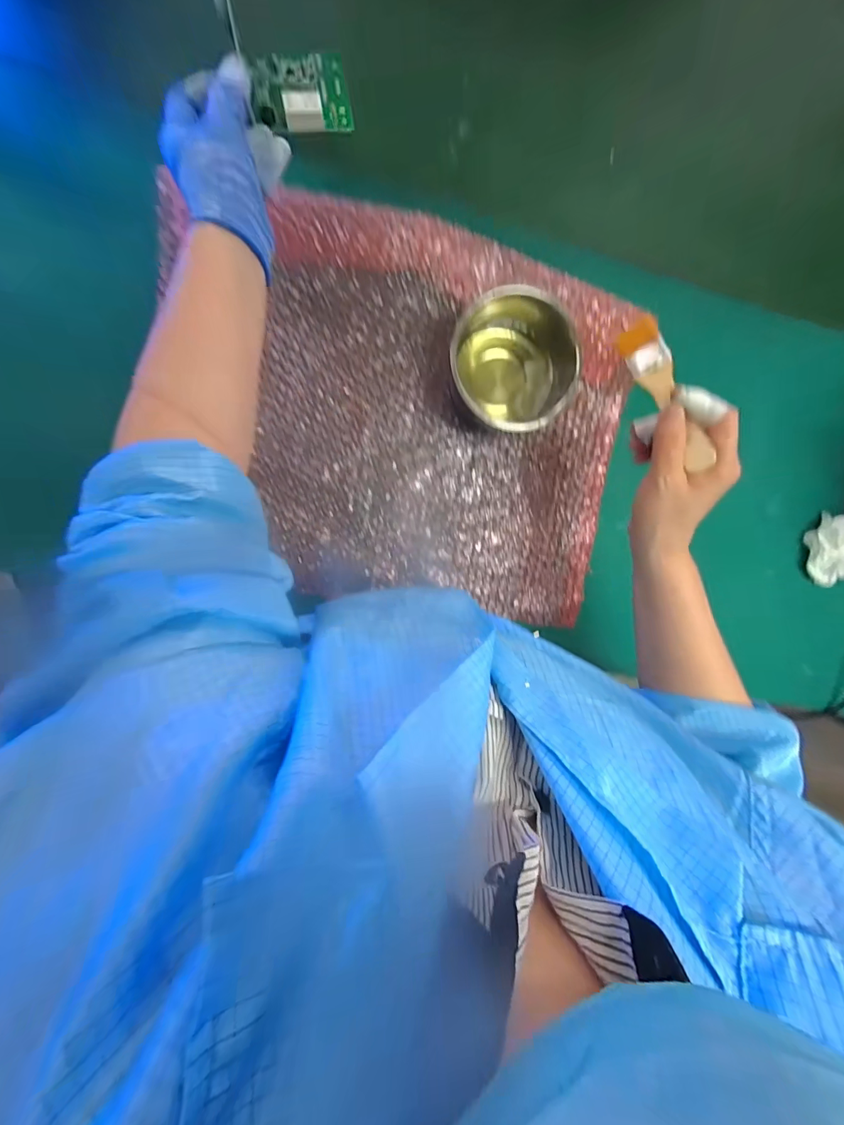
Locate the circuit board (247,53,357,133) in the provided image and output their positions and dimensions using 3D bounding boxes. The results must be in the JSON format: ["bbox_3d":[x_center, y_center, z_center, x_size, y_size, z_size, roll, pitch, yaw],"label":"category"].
[{"bbox_3d":[-0.097,-0.382,0.331,0.075,0.023,0.056,-10,97,-6],"label":"circuit board"}]

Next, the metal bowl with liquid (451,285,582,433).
[{"bbox_3d":[0.085,-0.183,0.404,0.115,0.071,0.109,-1,96,-7],"label":"metal bowl with liquid"}]

